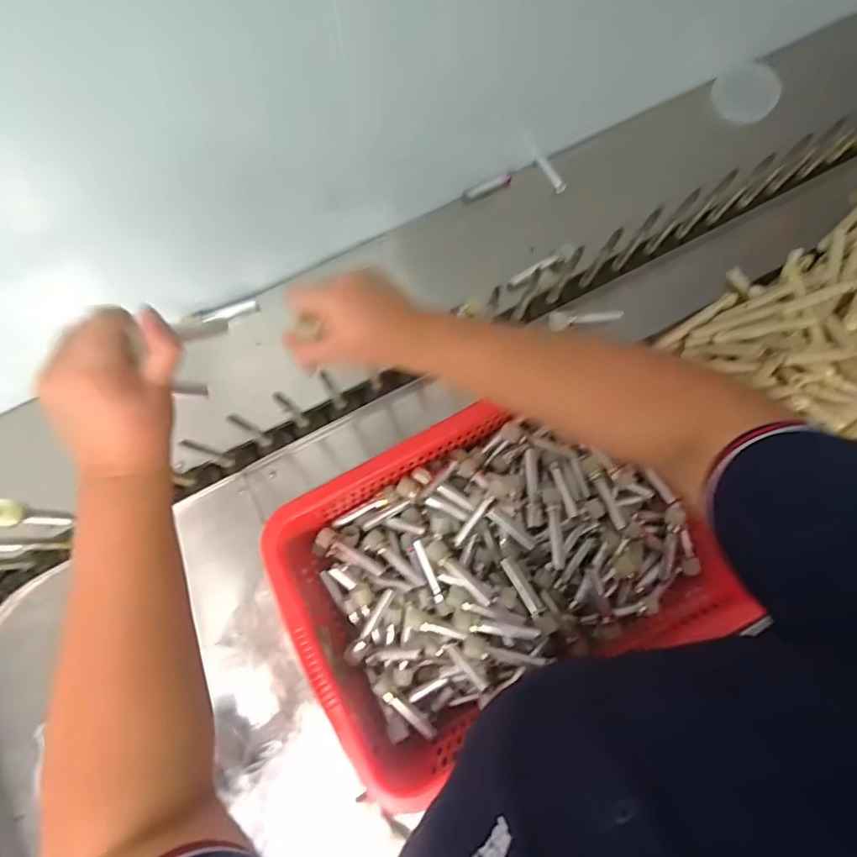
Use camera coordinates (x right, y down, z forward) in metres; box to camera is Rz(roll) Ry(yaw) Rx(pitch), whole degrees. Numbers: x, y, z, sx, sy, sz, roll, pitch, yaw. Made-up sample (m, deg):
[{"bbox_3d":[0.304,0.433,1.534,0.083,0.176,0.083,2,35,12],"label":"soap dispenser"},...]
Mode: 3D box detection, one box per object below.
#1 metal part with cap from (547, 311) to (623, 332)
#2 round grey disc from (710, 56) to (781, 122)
[{"bbox_3d":[0.203,-0.142,0.673,0.090,0.022,0.029,-4,78,17],"label":"metal part with cap"},{"bbox_3d":[0.465,-0.495,0.756,0.094,0.018,0.087,-5,77,24],"label":"round grey disc"}]

